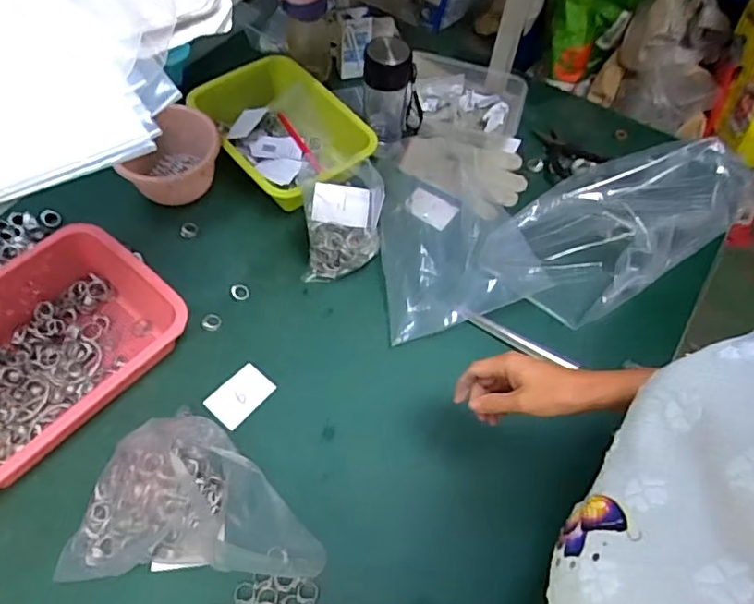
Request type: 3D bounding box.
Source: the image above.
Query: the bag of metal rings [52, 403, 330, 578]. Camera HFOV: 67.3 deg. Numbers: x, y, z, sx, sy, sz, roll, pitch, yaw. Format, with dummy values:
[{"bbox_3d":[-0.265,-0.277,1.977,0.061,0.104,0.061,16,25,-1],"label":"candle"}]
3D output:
[{"bbox_3d":[-0.192,0.195,0.607,0.262,0.065,0.180,1,60,-3],"label":"bag of metal rings"}]

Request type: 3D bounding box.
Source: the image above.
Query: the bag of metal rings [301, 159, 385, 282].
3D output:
[{"bbox_3d":[-0.047,-0.111,0.770,0.102,0.118,0.115,1,60,-3],"label":"bag of metal rings"}]

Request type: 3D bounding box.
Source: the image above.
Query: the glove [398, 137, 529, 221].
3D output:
[{"bbox_3d":[0.145,-0.219,0.907,0.185,0.013,0.148,34,63,15],"label":"glove"}]

